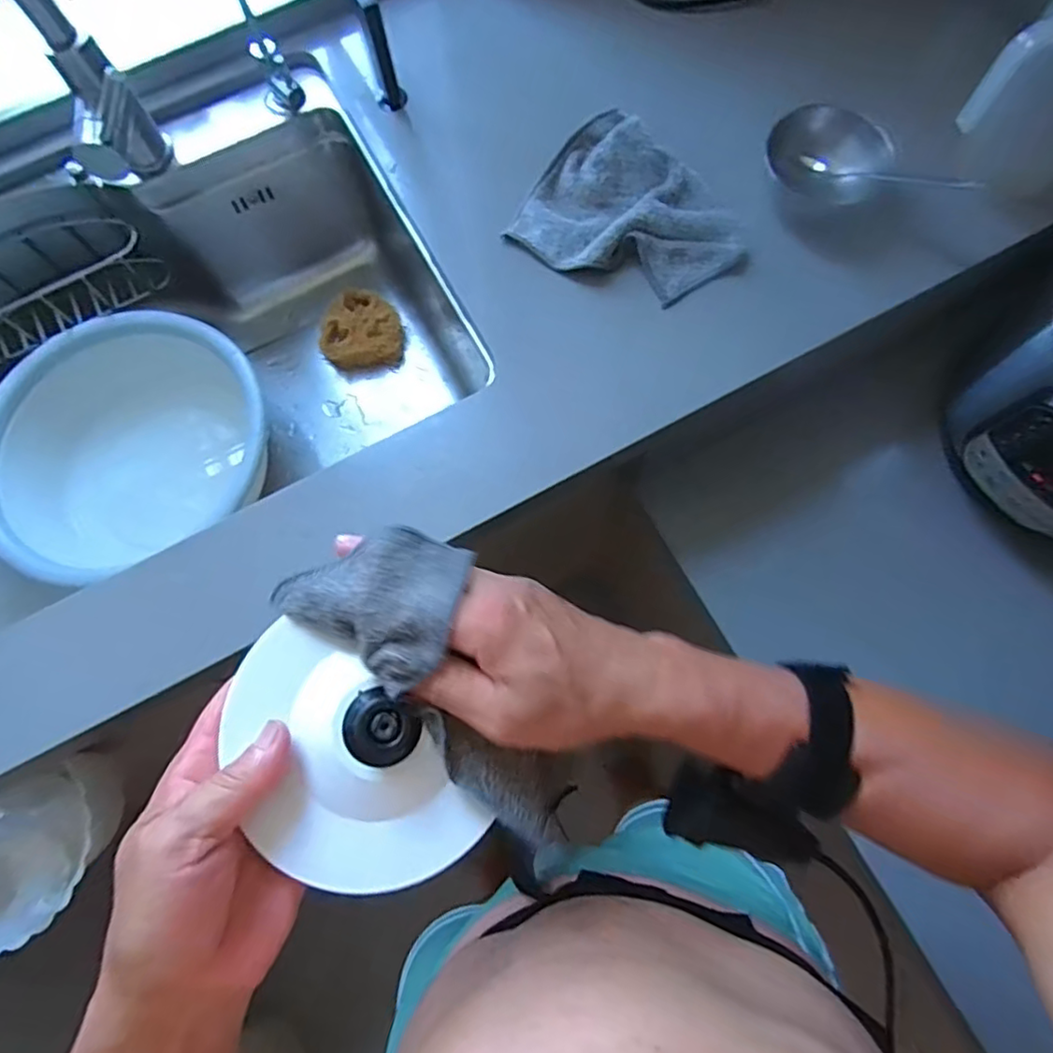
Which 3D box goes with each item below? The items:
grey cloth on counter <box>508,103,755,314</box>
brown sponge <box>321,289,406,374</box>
[{"bbox_3d":[0.098,-0.287,0.575,0.193,0.036,0.151,38,79,10],"label":"grey cloth on counter"},{"bbox_3d":[-0.208,-0.253,0.794,0.096,0.039,0.095,-4,75,0],"label":"brown sponge"}]

